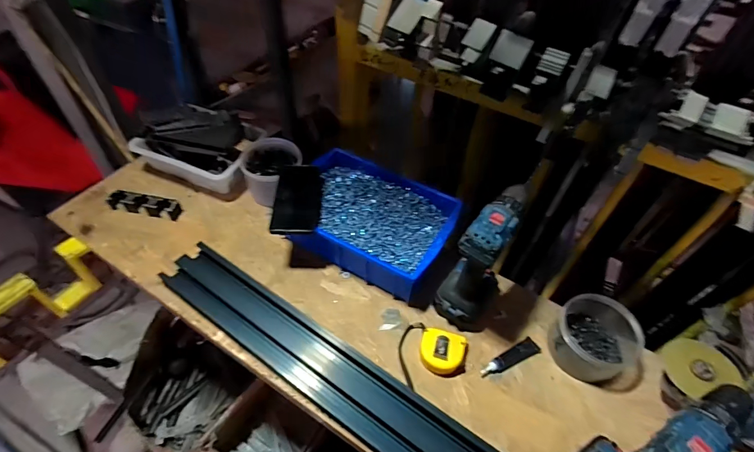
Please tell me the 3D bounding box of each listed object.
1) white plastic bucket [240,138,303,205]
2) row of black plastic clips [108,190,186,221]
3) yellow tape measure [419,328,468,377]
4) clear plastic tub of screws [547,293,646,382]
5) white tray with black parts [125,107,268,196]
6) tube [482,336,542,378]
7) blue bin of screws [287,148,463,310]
[{"bbox_3d":[-0.213,-0.111,0.821,0.116,0.081,0.111,-2,51,-6],"label":"white plastic bucket"},{"bbox_3d":[-0.452,-0.041,0.780,0.133,0.036,0.031,9,51,2],"label":"row of black plastic clips"},{"bbox_3d":[0.103,0.198,0.619,0.071,0.028,0.063,13,51,6],"label":"yellow tape measure"},{"bbox_3d":[0.331,0.170,0.613,0.110,0.062,0.109,2,51,-3],"label":"clear plastic tub of screws"},{"bbox_3d":[-0.363,-0.180,0.837,0.237,0.109,0.165,22,53,13],"label":"white tray with black parts"},{"bbox_3d":[0.209,0.208,0.622,0.107,0.013,0.027,-23,56,-21],"label":"tube"},{"bbox_3d":[-0.009,-0.011,0.740,0.295,0.081,0.222,24,53,14],"label":"blue bin of screws"}]

